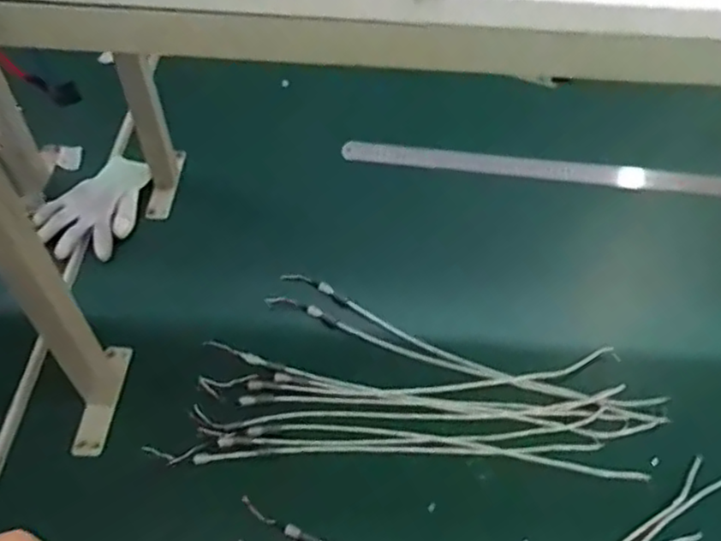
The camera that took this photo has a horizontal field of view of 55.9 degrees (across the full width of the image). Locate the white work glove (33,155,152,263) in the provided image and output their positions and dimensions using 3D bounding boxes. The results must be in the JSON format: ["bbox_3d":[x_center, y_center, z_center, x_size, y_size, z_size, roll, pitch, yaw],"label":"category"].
[{"bbox_3d":[-0.356,-0.088,0.917,0.117,0.023,0.172,16,56,11],"label":"white work glove"}]

